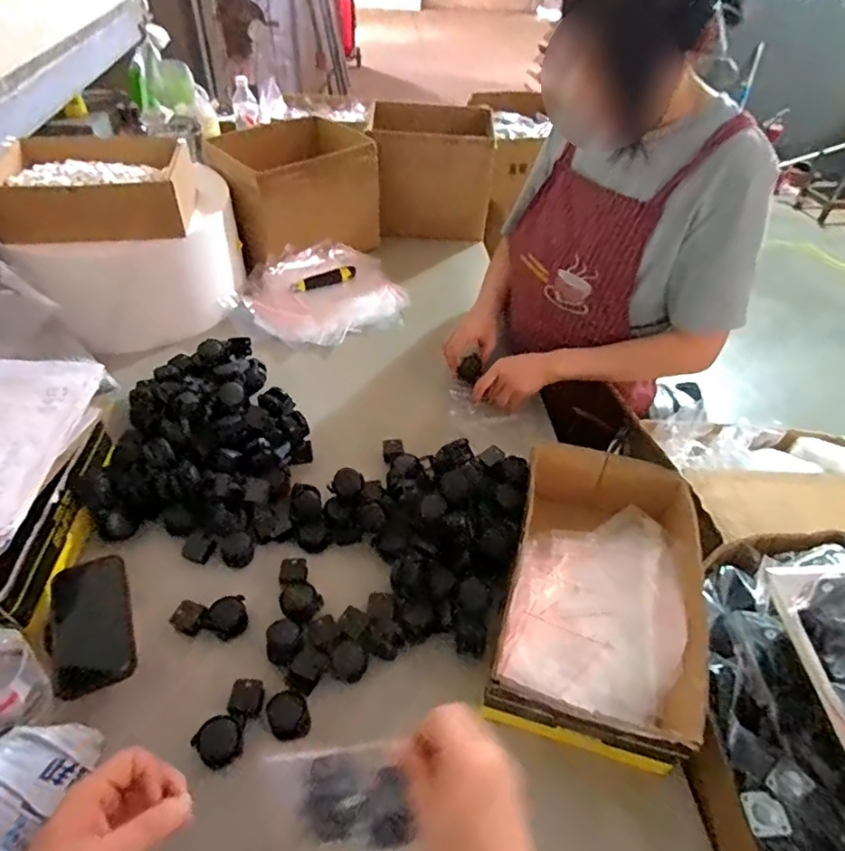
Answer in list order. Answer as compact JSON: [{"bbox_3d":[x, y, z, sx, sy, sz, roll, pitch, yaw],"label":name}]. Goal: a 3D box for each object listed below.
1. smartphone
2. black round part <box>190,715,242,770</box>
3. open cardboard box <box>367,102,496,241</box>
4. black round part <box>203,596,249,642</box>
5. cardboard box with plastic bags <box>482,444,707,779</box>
[{"bbox_3d":[-0.396,0.233,0.658,0.089,0.015,0.158,-18,57,-17],"label":"smartphone"},{"bbox_3d":[-0.215,0.334,0.590,0.046,0.011,0.045,2,46,-2],"label":"black round part"},{"bbox_3d":[0.020,-0.655,1.419,0.285,0.222,0.290,2,46,-1],"label":"open cardboard box"},{"bbox_3d":[-0.243,0.239,0.689,0.050,0.021,0.046,2,46,-2],"label":"black round part"},{"bbox_3d":[0.222,0.199,0.703,0.220,0.099,0.374,13,46,9],"label":"cardboard box with plastic bags"}]

